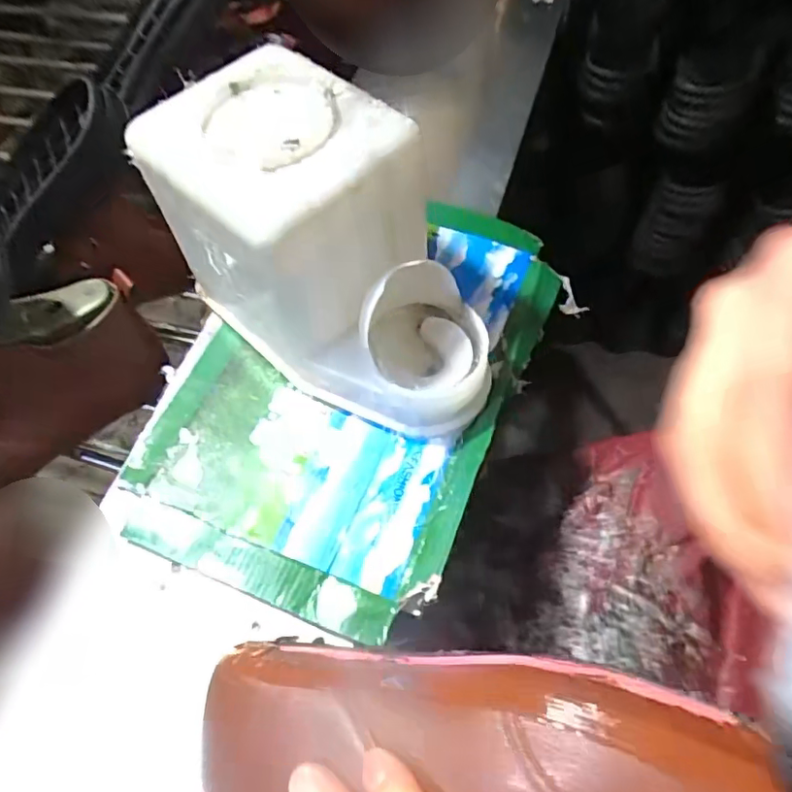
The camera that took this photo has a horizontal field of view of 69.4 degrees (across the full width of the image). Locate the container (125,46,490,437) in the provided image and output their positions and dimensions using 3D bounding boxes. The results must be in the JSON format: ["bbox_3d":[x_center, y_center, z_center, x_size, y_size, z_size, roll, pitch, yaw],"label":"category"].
[{"bbox_3d":[-0.041,-0.090,0.387,0.127,0.167,0.230,-41,64,-17],"label":"container"}]

